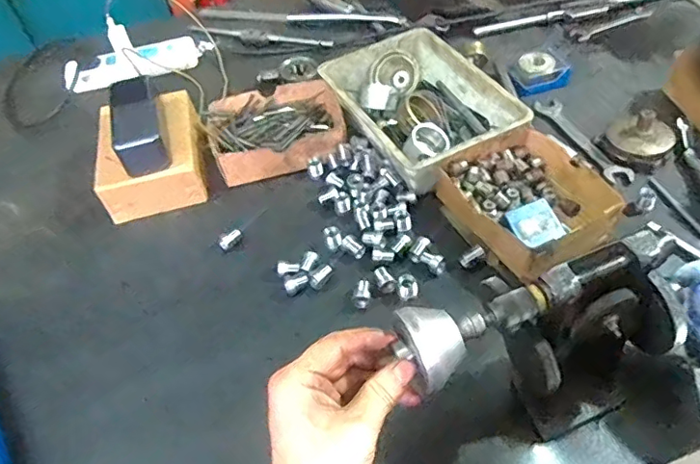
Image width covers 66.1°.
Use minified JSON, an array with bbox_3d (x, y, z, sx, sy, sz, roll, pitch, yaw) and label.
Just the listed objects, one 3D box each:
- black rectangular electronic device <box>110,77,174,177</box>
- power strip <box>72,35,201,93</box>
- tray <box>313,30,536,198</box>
[{"bbox_3d":[-0.253,-0.132,0.643,0.055,0.044,0.131,-17,63,-8],"label":"black rectangular electronic device"},{"bbox_3d":[-0.348,-0.271,0.867,0.205,0.039,0.064,-19,50,-10],"label":"power strip"},{"bbox_3d":[0.088,-0.159,0.699,0.171,0.069,0.244,-24,51,-14],"label":"tray"}]

